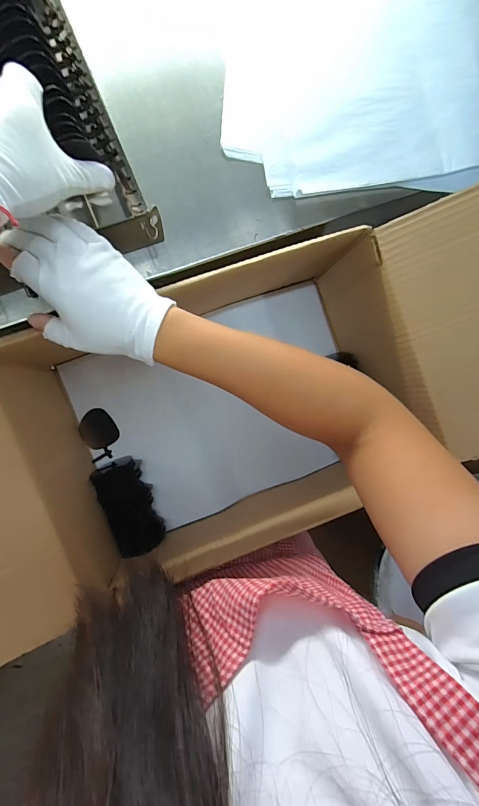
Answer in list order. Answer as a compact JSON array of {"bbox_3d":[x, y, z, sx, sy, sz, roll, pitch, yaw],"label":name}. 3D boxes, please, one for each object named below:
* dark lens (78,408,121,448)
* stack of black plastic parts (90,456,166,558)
[{"bbox_3d":[-0.195,0.037,0.489,0.048,0.009,0.053,-30,93,-8],"label":"dark lens"},{"bbox_3d":[-0.147,0.138,0.480,0.062,0.037,0.122,-23,92,-8],"label":"stack of black plastic parts"}]

